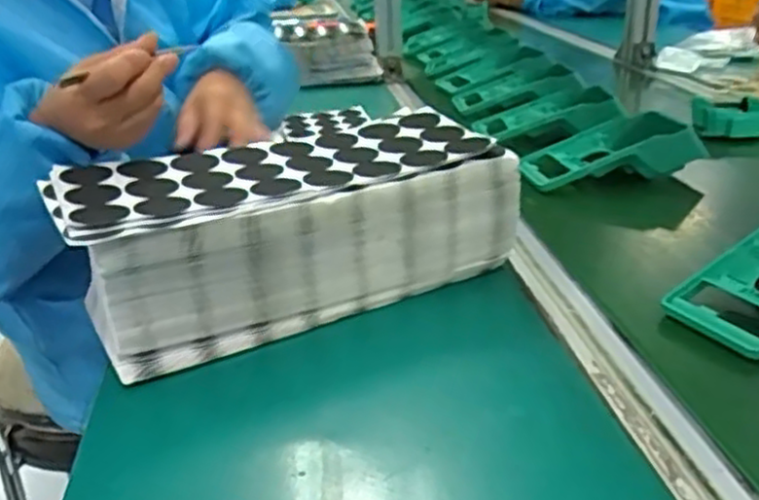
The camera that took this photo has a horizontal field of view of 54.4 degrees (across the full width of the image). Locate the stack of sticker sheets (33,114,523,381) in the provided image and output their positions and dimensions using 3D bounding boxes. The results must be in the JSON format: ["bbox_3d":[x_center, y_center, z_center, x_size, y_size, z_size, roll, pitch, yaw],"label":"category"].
[{"bbox_3d":[-0.065,-0.017,0.546,0.313,0.104,0.128,-14,26,-23],"label":"stack of sticker sheets"}]

